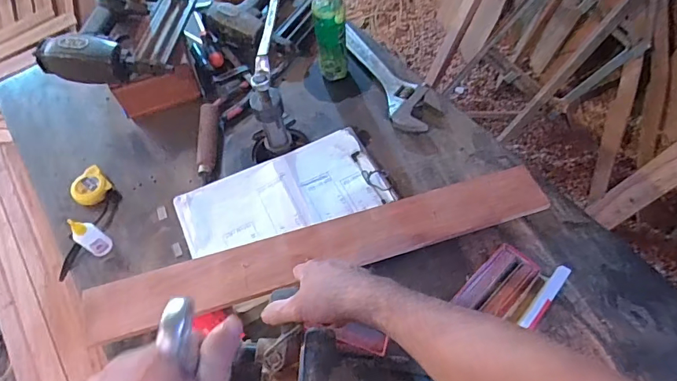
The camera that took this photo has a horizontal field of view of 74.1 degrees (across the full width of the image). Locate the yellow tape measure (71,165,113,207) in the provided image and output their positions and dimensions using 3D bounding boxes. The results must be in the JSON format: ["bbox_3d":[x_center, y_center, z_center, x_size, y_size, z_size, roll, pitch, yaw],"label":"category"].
[{"bbox_3d":[-0.419,-0.003,0.758,0.058,0.036,0.063,-2,59,4],"label":"yellow tape measure"}]

